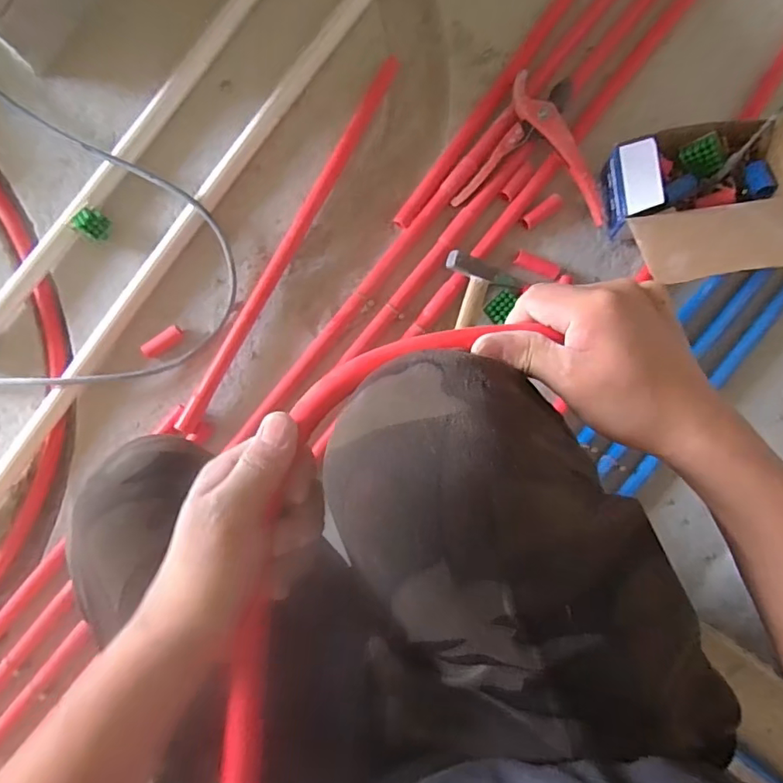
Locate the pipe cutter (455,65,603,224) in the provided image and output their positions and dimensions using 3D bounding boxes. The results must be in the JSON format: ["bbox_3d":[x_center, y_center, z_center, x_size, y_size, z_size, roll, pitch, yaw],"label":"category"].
[{"bbox_3d":[0.183,-0.310,0.664,0.183,0.029,0.163,5,89,-2],"label":"pipe cutter"}]

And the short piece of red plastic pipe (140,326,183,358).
[{"bbox_3d":[-0.290,-0.063,0.667,0.054,0.021,0.018,-33,91,-2],"label":"short piece of red plastic pipe"}]

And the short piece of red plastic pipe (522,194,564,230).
[{"bbox_3d":[0.196,-0.233,0.687,0.056,0.023,0.021,-39,91,-2],"label":"short piece of red plastic pipe"}]

